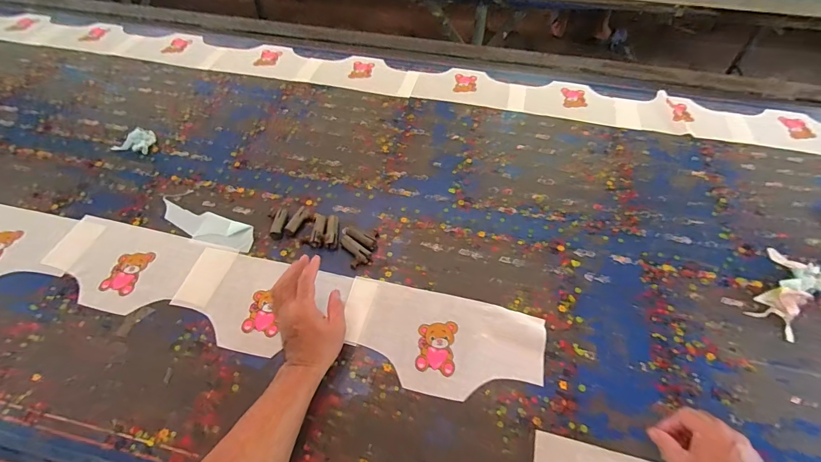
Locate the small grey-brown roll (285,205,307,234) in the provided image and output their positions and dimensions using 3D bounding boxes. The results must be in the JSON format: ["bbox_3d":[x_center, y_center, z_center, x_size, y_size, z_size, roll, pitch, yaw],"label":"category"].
[{"bbox_3d":[-0.222,-0.023,0.782,0.024,0.014,0.064,19,55,13],"label":"small grey-brown roll"}]

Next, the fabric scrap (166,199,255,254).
[{"bbox_3d":[-0.391,-0.008,0.773,0.199,0.010,0.061,18,57,0],"label":"fabric scrap"}]

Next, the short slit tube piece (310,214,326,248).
[{"bbox_3d":[-0.175,-0.002,0.765,0.024,0.016,0.077,1,53,0],"label":"short slit tube piece"}]

